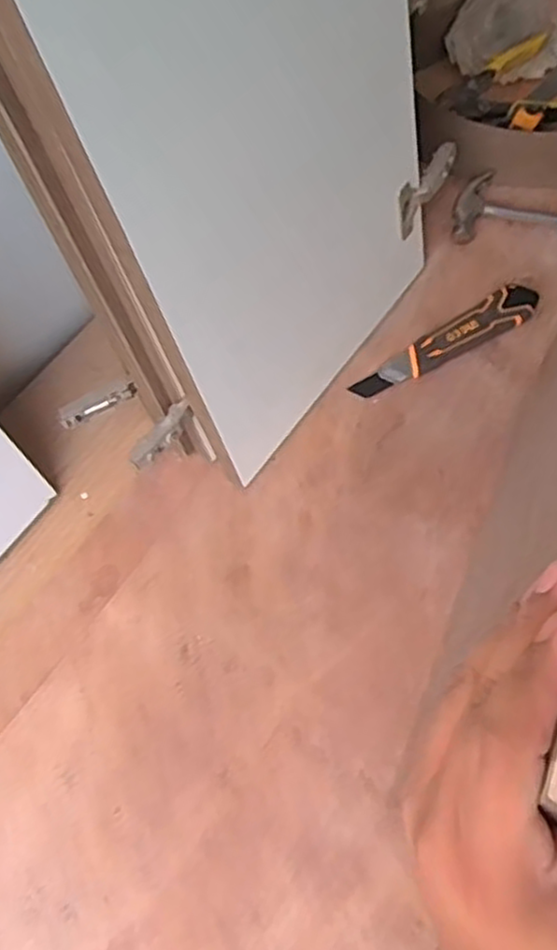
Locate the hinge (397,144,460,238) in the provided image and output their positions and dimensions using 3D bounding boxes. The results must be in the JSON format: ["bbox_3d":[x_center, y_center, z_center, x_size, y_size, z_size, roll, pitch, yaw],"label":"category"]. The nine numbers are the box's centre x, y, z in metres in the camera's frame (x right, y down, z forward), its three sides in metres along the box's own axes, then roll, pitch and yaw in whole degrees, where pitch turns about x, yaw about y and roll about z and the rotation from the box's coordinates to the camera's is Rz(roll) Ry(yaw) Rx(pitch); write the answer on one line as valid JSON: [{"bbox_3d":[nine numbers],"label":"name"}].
[{"bbox_3d":[0.157,-0.307,0.781,0.021,0.052,0.114,31,70,12],"label":"hinge"}]

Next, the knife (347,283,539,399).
[{"bbox_3d":[0.184,-0.150,0.814,0.231,0.022,0.050,-27,70,-11],"label":"knife"}]

